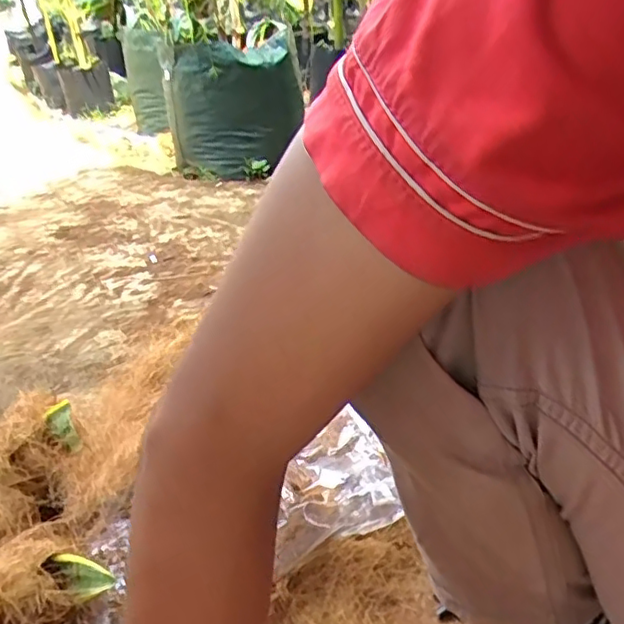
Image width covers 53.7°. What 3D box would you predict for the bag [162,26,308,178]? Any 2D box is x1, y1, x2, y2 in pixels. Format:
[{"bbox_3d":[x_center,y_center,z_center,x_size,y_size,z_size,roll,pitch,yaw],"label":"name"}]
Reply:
[{"bbox_3d":[-0.228,-0.607,1.847,0.392,0.372,0.391,-6,29,-2],"label":"bag"}]

